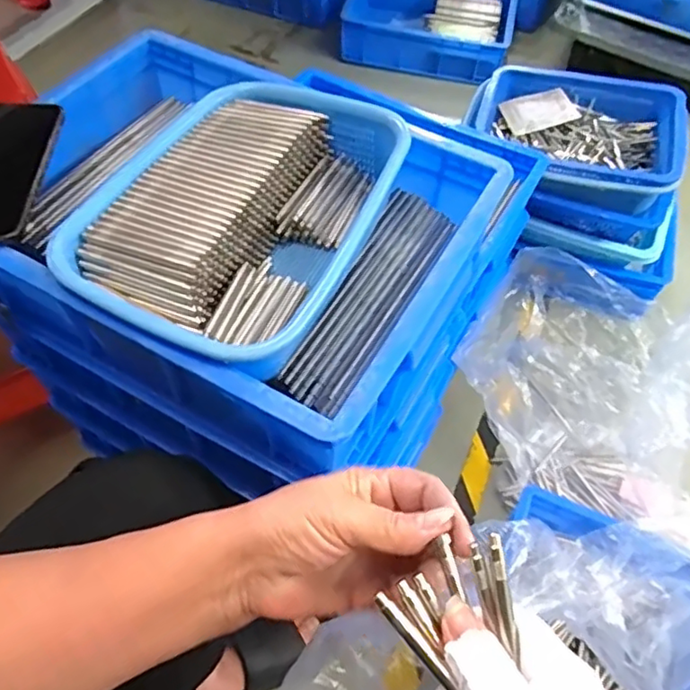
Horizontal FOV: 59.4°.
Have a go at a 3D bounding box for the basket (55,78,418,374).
[{"bbox_3d":[-0.084,-0.106,0.509,0.203,0.073,0.292,24,58,14],"label":"basket"}]

